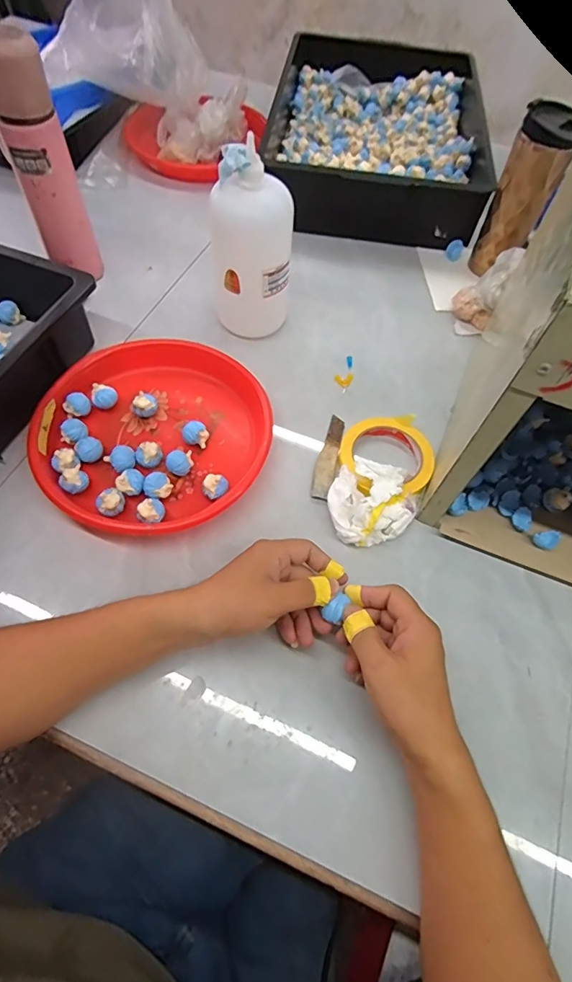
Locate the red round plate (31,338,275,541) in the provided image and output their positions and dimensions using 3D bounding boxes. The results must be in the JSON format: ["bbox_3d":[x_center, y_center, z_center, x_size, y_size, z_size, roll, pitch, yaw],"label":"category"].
[{"bbox_3d":[-0.144,-0.066,0.526,0.242,0.037,0.247,1,60,-2],"label":"red round plate"}]

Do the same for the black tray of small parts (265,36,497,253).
[{"bbox_3d":[0.157,-0.615,0.823,0.353,0.112,0.500,8,60,3],"label":"black tray of small parts"}]

